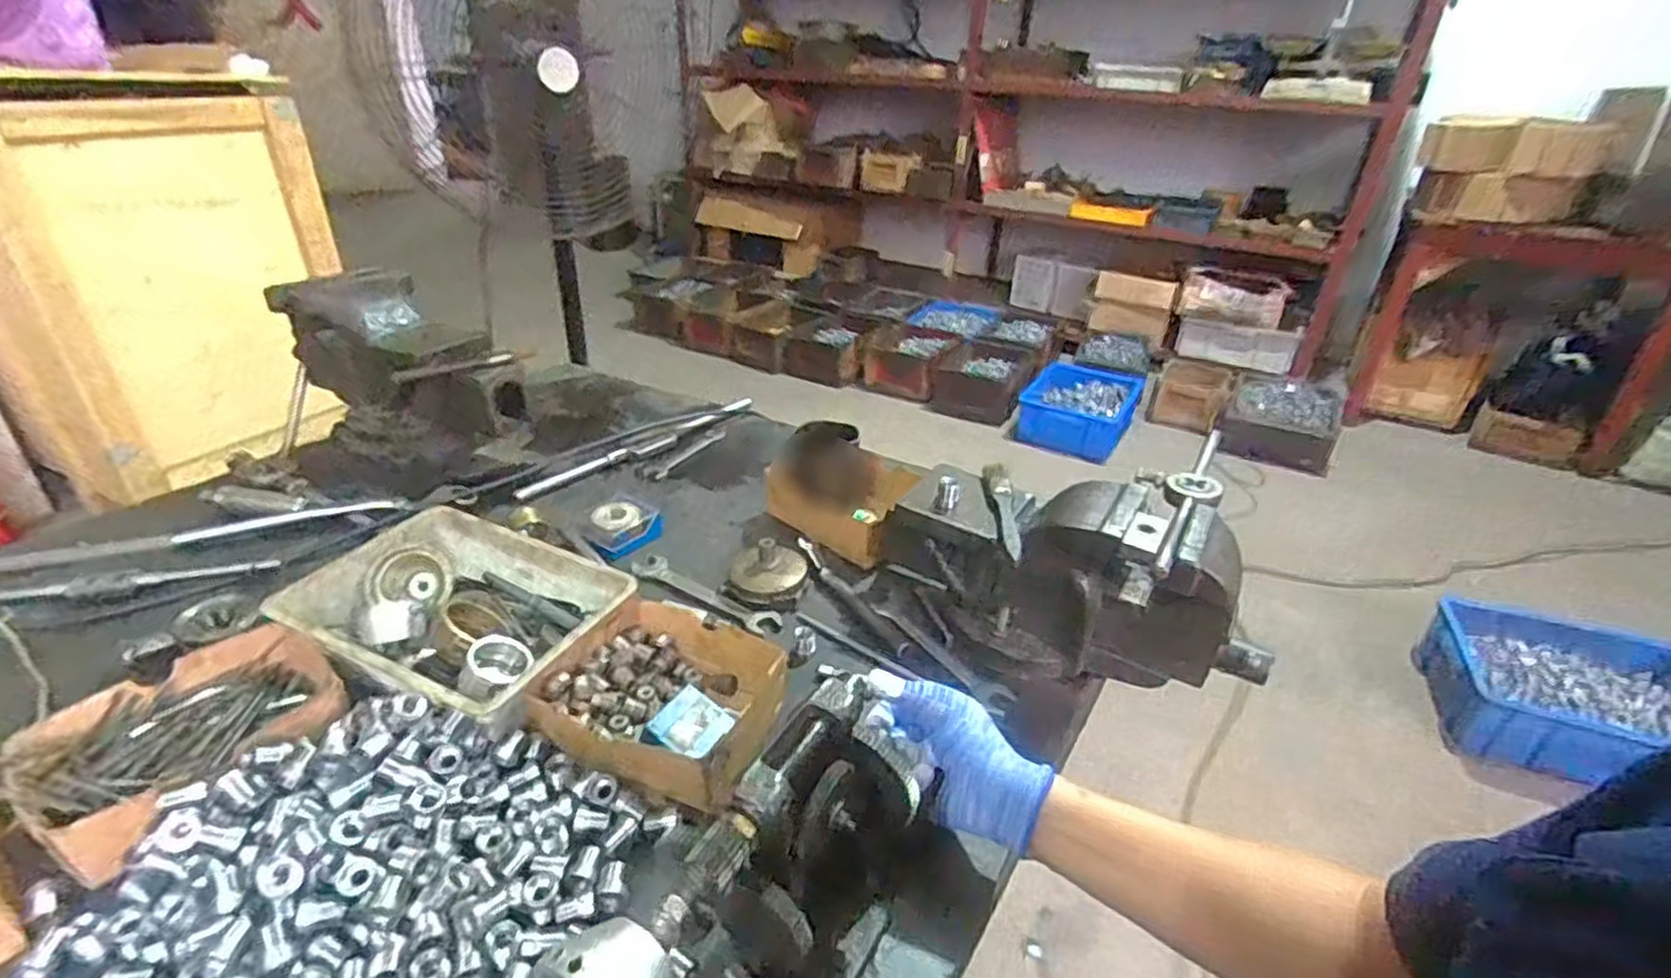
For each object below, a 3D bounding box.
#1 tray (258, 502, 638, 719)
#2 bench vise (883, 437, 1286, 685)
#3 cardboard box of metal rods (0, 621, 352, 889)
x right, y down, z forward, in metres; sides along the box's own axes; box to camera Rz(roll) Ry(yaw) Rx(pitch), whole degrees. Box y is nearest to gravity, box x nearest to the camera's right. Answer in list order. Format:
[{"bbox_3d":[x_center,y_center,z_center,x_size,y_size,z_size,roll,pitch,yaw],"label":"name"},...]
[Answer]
[{"bbox_3d":[-0.313,0.107,0.632,0.234,0.060,0.168,15,32,20],"label":"tray"},{"bbox_3d":[0.207,0.064,0.676,0.312,0.141,0.139,16,33,21],"label":"bench vise"},{"bbox_3d":[-0.458,0.171,0.535,0.143,0.040,0.180,20,34,26],"label":"cardboard box of metal rods"}]

